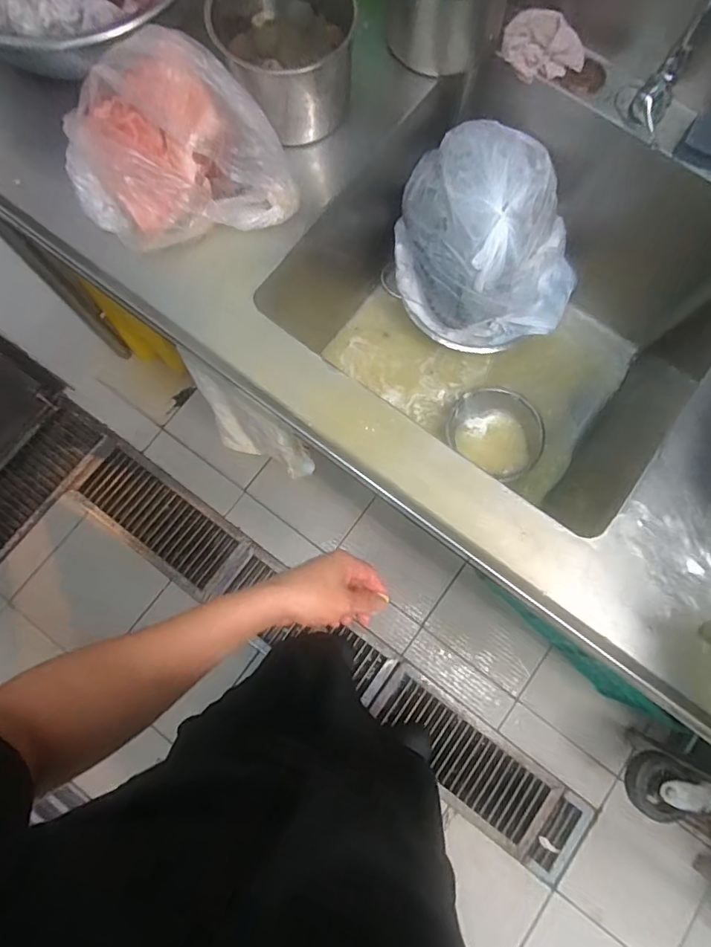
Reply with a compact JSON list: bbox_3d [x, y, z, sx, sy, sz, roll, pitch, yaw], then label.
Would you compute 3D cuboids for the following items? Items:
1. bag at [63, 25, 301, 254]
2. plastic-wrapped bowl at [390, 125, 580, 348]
[{"bbox_3d":[-0.208,-0.380,0.604,0.248,0.128,0.176,-13,77,-3],"label":"bag"},{"bbox_3d":[0.224,-0.378,0.862,0.302,0.242,0.242,4,77,1],"label":"plastic-wrapped bowl"}]

